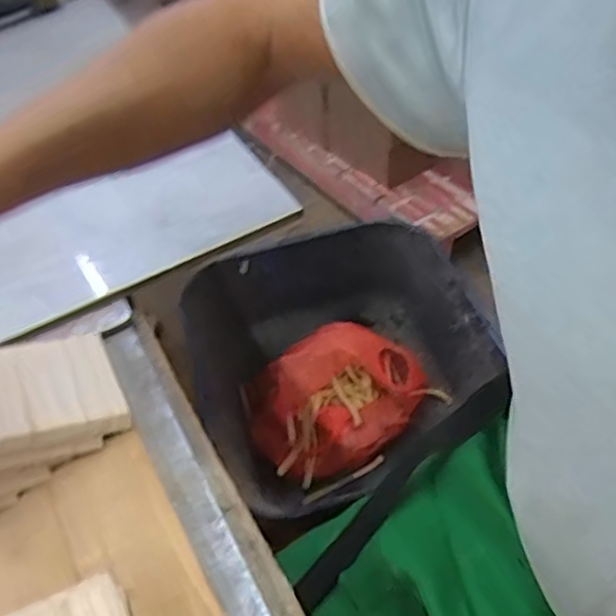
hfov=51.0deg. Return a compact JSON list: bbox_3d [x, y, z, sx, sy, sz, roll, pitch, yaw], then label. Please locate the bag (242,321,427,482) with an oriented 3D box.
[{"bbox_3d":[0.043,0.158,1.167,0.322,0.077,0.235,-37,54,-26],"label":"bag"}]

